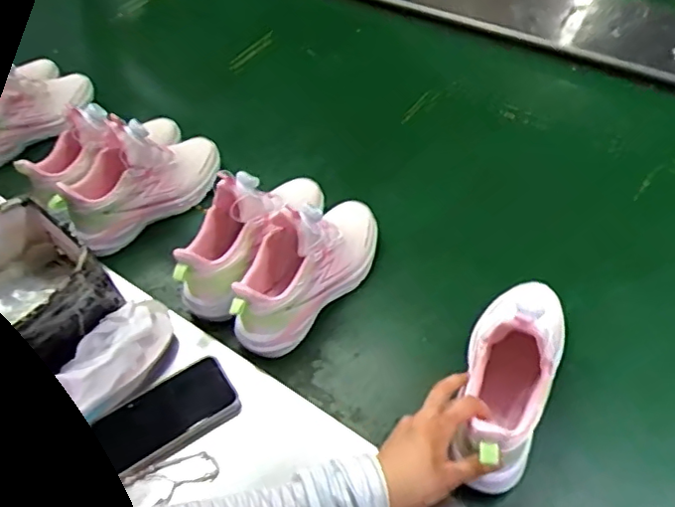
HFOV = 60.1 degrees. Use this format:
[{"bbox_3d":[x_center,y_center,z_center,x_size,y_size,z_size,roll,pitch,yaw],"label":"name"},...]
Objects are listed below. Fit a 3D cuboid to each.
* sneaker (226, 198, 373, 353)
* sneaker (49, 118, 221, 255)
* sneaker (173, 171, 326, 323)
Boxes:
[{"bbox_3d":[-0.035,0.002,0.710,0.090,0.140,0.248,31,58,27],"label":"sneaker"},{"bbox_3d":[-0.282,-0.109,0.836,0.227,0.145,0.088,-33,55,-21],"label":"sneaker"},{"bbox_3d":[-0.117,-0.040,0.745,0.097,0.117,0.234,15,53,16],"label":"sneaker"}]

